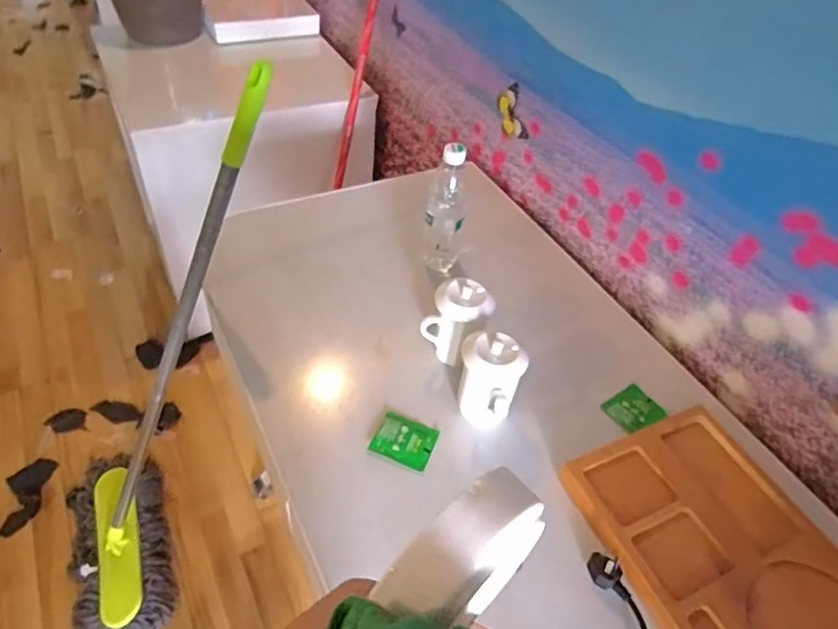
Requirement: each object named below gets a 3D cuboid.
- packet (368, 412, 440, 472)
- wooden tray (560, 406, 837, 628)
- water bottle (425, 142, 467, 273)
[{"bbox_3d":[-0.018,0.154,0.701,0.071,0.007,0.067,20,40,9],"label":"packet"},{"bbox_3d":[0.344,0.271,0.622,0.238,0.026,0.347,-16,50,-21],"label":"wooden tray"},{"bbox_3d":[0.040,-0.154,0.810,0.052,0.182,0.069,9,46,1],"label":"water bottle"}]

